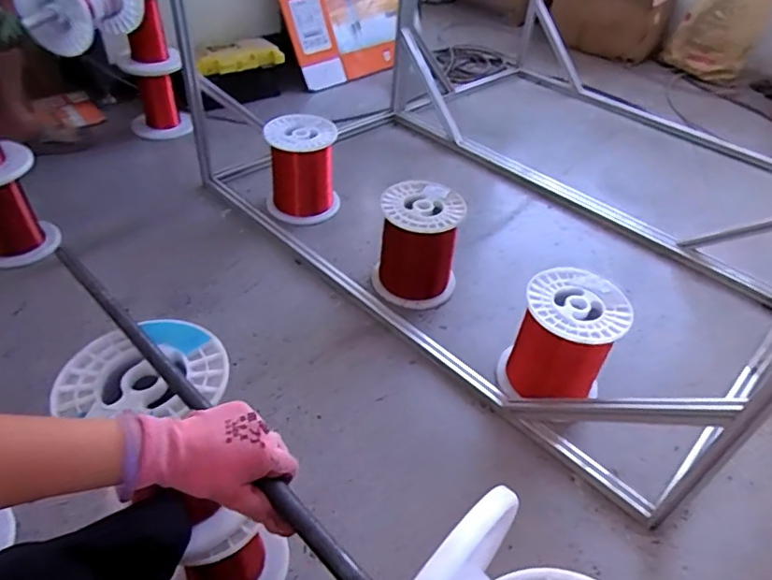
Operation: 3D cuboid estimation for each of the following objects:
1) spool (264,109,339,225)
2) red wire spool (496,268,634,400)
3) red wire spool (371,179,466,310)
[{"bbox_3d":[-0.240,-0.343,1.528,0.201,0.234,0.184,-2,42,-8],"label":"spool"},{"bbox_3d":[0.352,0.108,1.098,0.189,0.240,0.181,3,42,-3],"label":"red wire spool"},{"bbox_3d":[0.078,-0.111,1.301,0.198,0.238,0.198,3,42,-3],"label":"red wire spool"}]

